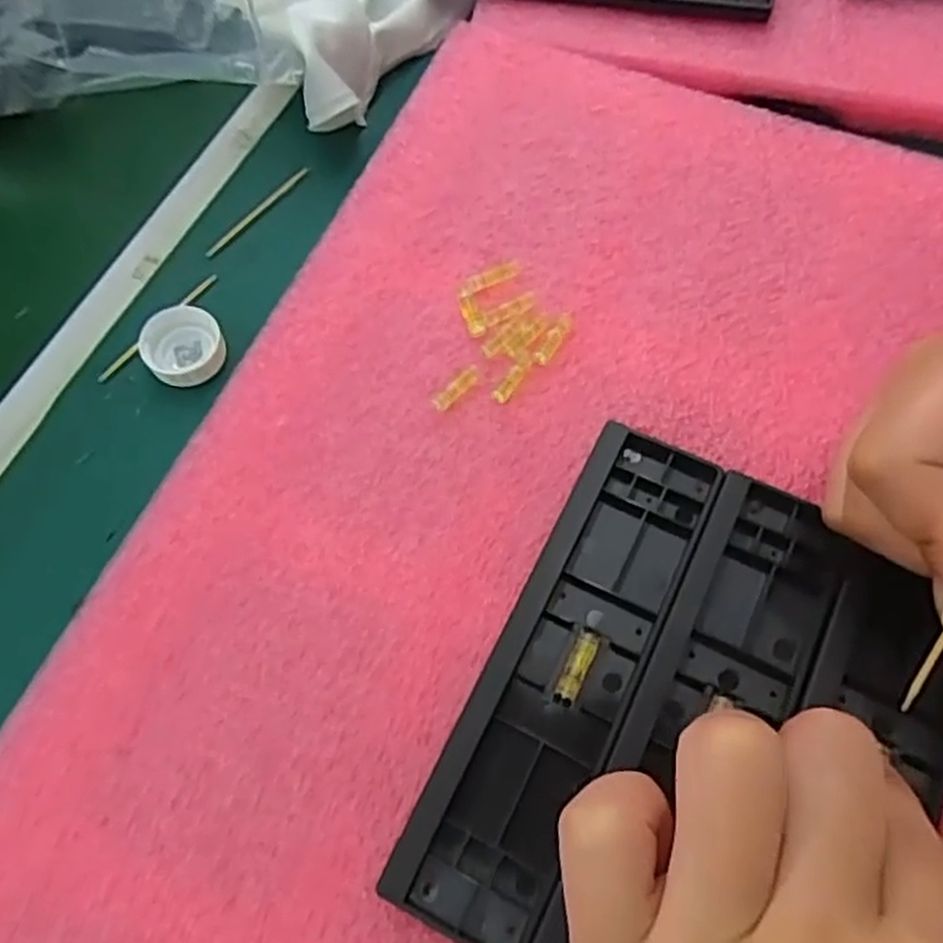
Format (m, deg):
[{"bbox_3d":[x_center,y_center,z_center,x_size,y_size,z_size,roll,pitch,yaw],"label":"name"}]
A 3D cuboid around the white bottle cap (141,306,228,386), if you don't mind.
[{"bbox_3d":[-0.114,-0.049,0.304,0.031,0.013,0.031,-1,66,1],"label":"white bottle cap"}]

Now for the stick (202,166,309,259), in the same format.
[{"bbox_3d":[-0.093,-0.115,0.336,0.004,0.004,0.061,38,72,16],"label":"stick"}]

